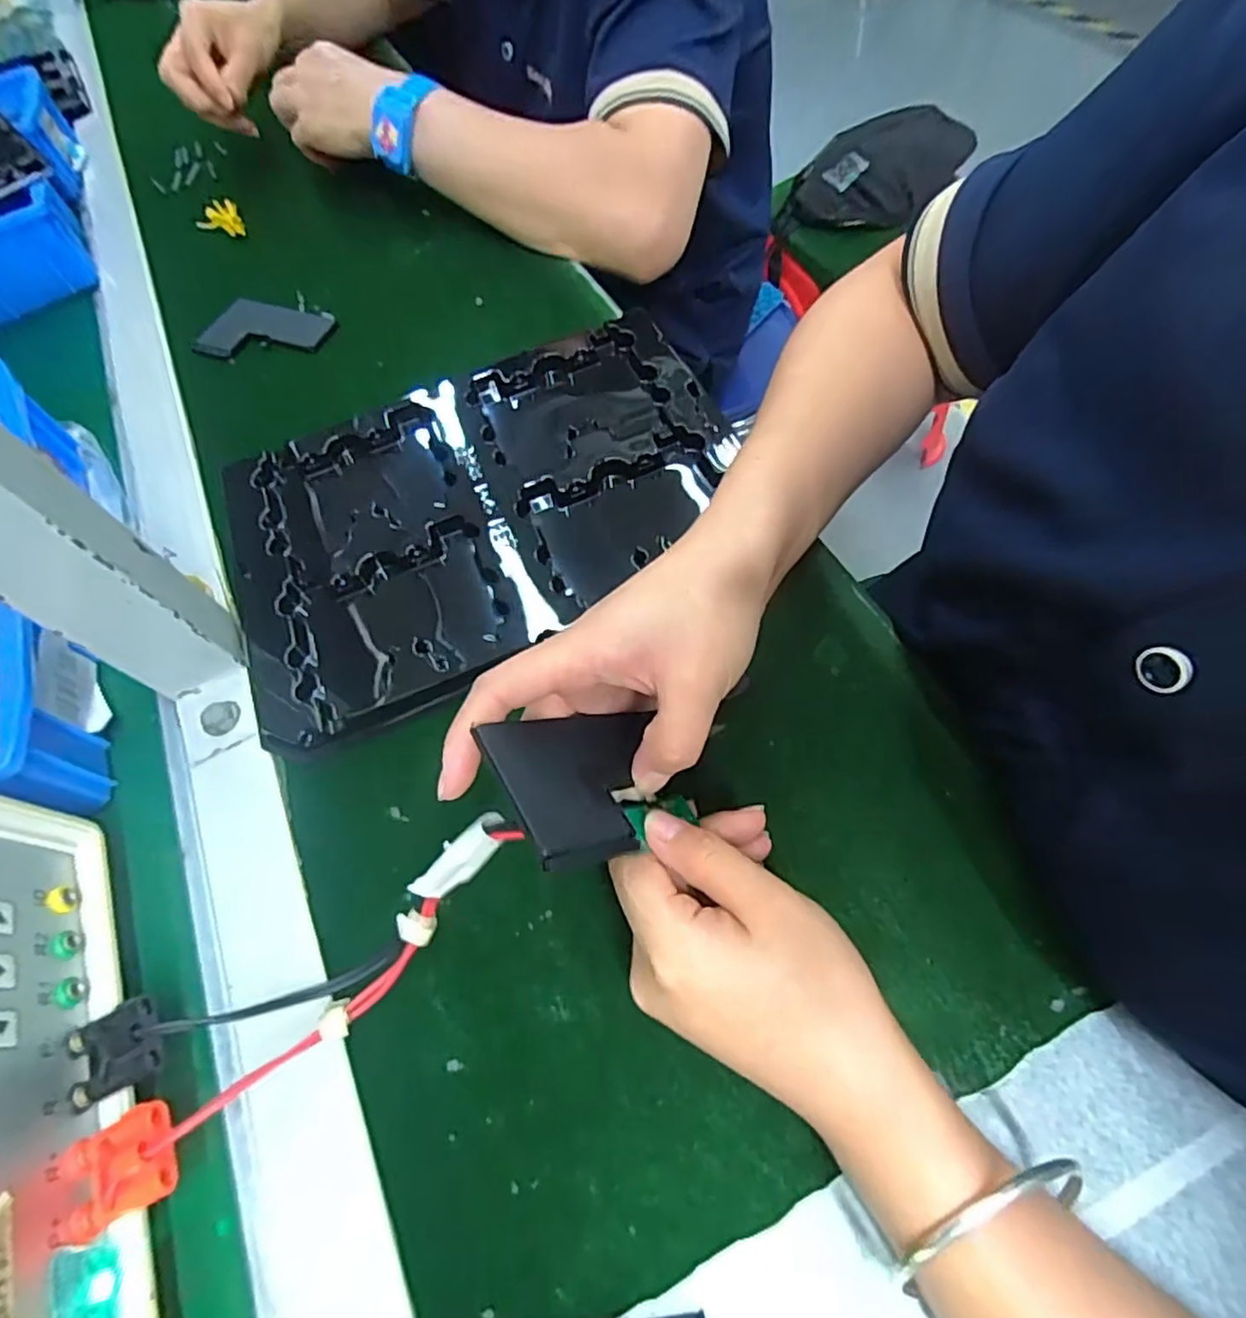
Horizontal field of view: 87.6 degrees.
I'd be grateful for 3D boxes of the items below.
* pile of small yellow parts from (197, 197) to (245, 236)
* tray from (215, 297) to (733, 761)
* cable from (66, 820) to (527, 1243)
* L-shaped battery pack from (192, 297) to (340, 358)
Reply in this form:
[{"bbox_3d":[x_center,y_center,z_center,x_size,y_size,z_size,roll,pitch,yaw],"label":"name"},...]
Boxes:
[{"bbox_3d":[-0.350,-0.379,0.562,0.036,0.012,0.045,-26,64,-9],"label":"pile of small yellow parts"},{"bbox_3d":[-0.082,-0.091,0.377,0.292,0.020,0.205,-27,62,-8],"label":"tray"},{"bbox_3d":[-0.112,0.127,0.238,0.181,0.066,0.062,-24,63,-8],"label":"cable"},{"bbox_3d":[-0.266,-0.249,0.484,0.101,0.010,0.050,-1,62,3],"label":"L-shaped battery pack"}]

